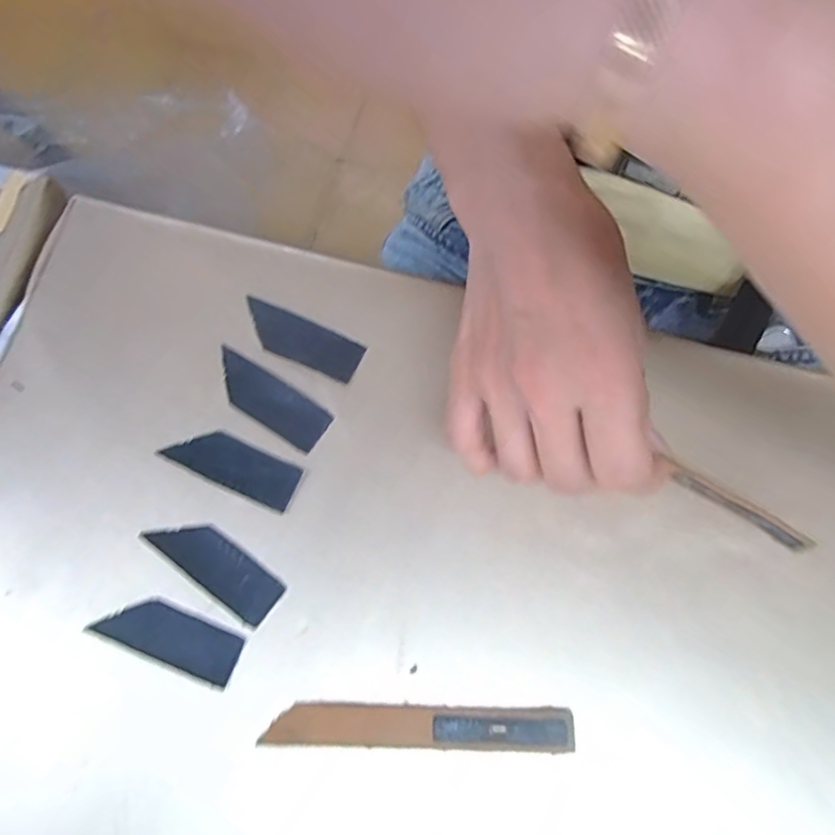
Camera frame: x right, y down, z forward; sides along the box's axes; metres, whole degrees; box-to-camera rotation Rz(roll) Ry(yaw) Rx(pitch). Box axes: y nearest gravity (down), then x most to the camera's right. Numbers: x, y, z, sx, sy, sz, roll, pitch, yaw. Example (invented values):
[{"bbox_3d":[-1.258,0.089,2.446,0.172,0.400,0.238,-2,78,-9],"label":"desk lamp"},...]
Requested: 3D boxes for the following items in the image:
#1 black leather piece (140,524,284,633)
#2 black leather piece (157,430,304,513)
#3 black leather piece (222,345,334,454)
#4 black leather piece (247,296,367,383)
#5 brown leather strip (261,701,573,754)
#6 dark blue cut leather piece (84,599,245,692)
[{"bbox_3d":[-0.090,0.065,0.273,0.064,0.004,0.023,36,78,11],"label":"black leather piece"},{"bbox_3d":[-0.085,0.021,0.282,0.061,0.004,0.022,24,76,8],"label":"black leather piece"},{"bbox_3d":[-0.072,-0.009,0.290,0.062,0.004,0.022,31,78,10],"label":"black leather piece"},{"bbox_3d":[-0.057,-0.038,0.299,0.061,0.004,0.021,23,76,8],"label":"black leather piece"},{"bbox_3d":[0.000,0.127,0.251,0.123,0.004,0.017,0,74,2],"label":"brown leather strip"},{"bbox_3d":[-0.108,0.095,0.265,0.062,0.004,0.023,22,76,7],"label":"dark blue cut leather piece"}]

